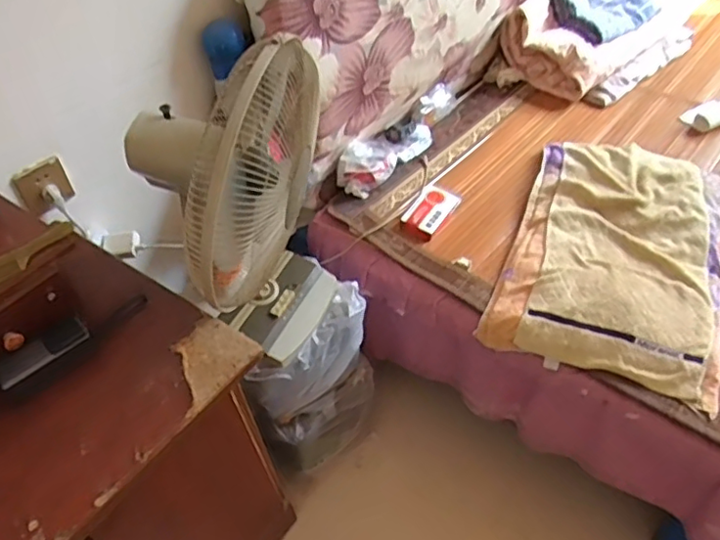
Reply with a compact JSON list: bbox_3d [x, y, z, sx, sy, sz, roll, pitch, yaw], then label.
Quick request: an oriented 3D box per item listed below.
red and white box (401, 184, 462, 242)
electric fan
[{"bbox_3d":[0.163,-0.140,1.393,0.088,0.030,0.175,23,52,24],"label":"red and white box"},{"bbox_3d":[-0.157,-0.095,1.000,0.328,0.562,0.264,-29,51,-21],"label":"electric fan"}]

